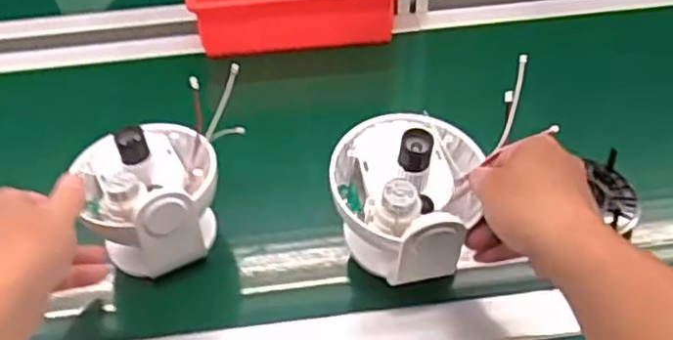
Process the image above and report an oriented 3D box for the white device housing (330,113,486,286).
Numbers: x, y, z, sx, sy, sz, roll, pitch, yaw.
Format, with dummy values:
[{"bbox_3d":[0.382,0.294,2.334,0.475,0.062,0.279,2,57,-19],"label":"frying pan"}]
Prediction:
[{"bbox_3d":[0.050,0.018,0.512,0.102,0.107,0.114,3,42,6],"label":"white device housing"}]

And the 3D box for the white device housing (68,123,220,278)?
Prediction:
[{"bbox_3d":[-0.151,0.017,0.554,0.109,0.101,0.112,-14,43,-12],"label":"white device housing"}]

